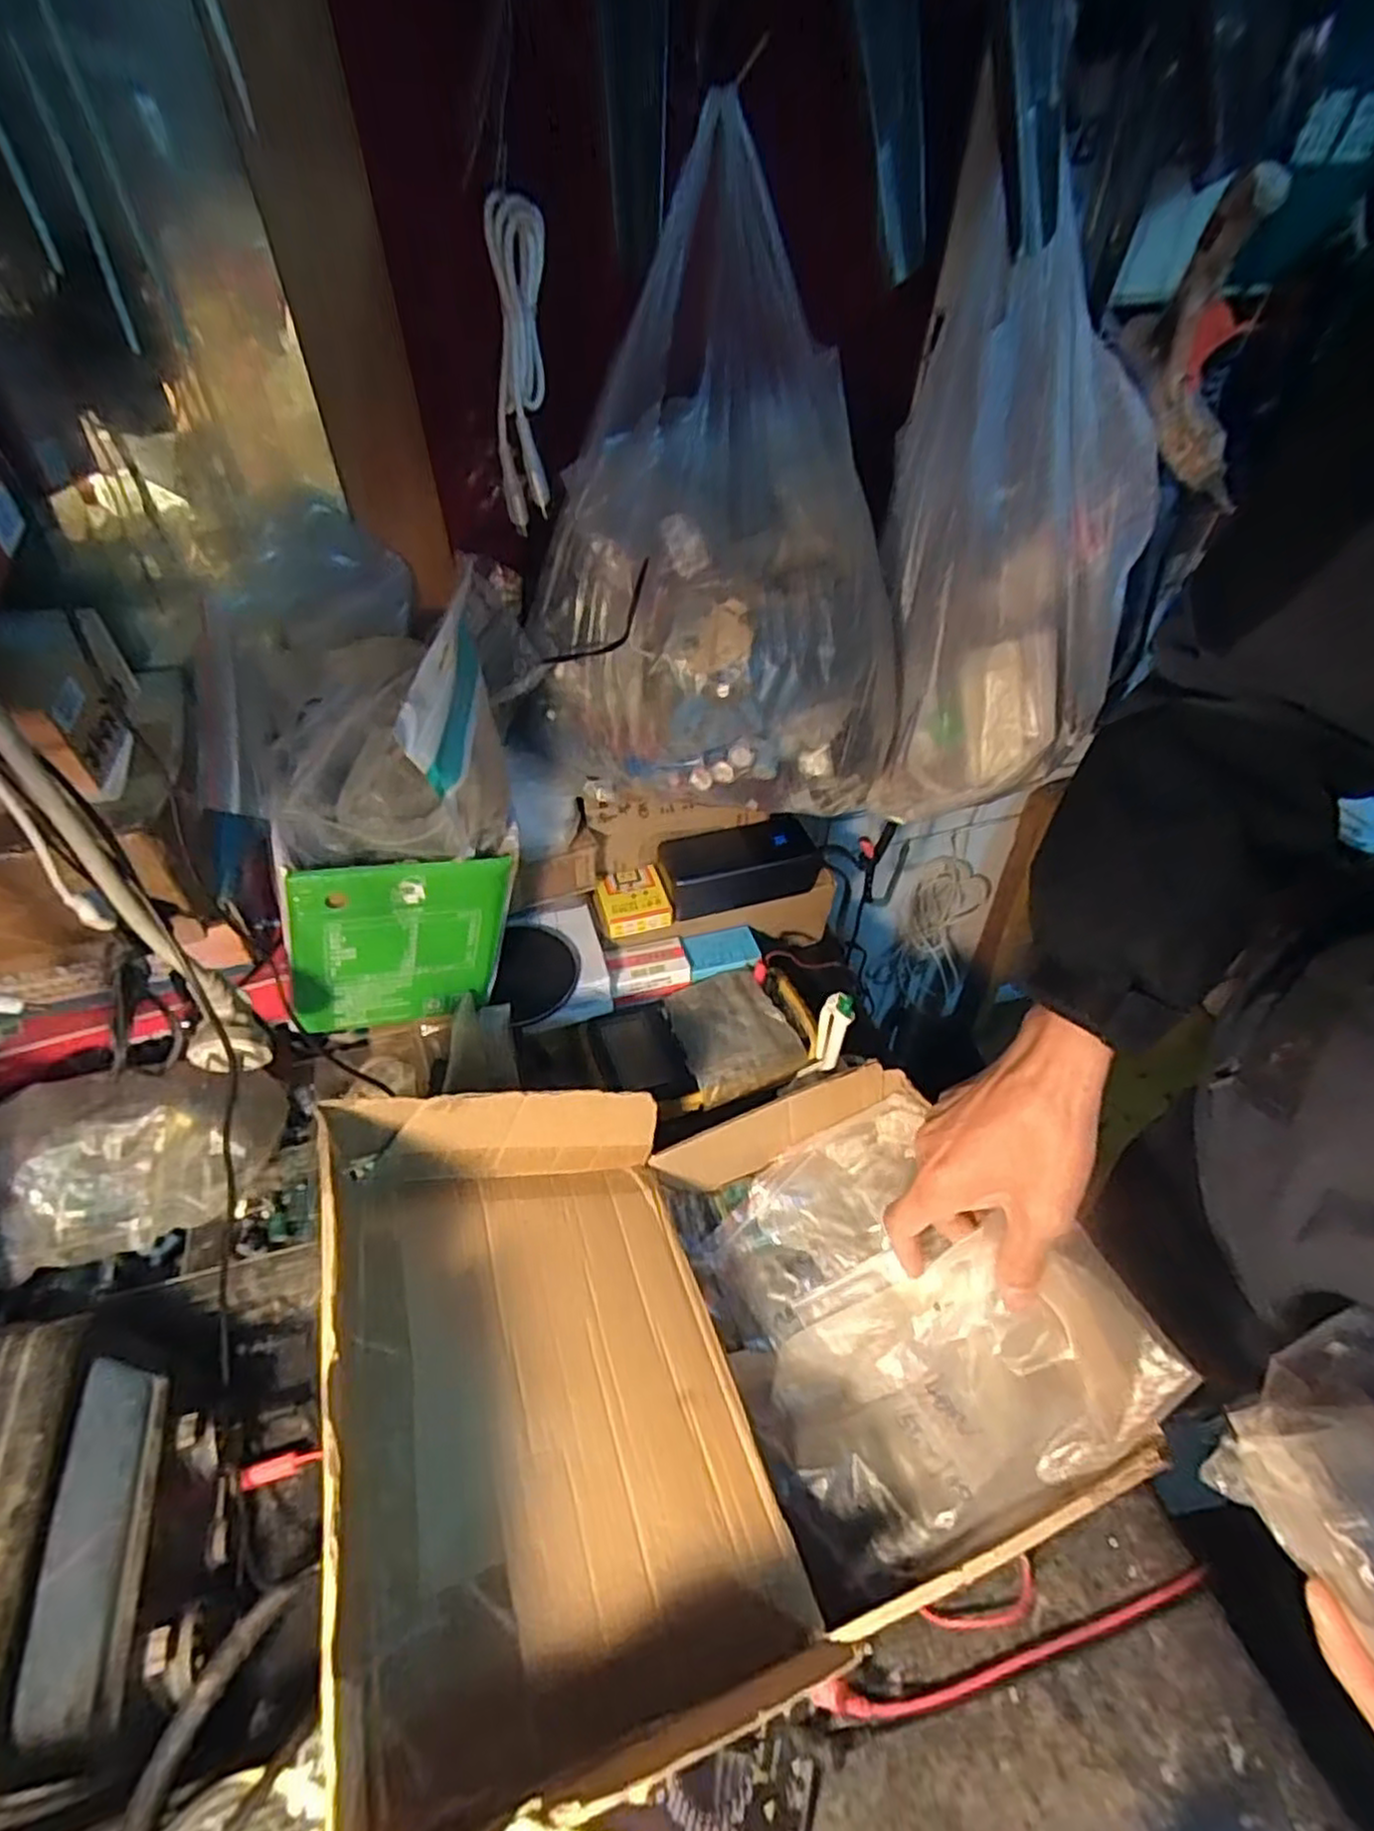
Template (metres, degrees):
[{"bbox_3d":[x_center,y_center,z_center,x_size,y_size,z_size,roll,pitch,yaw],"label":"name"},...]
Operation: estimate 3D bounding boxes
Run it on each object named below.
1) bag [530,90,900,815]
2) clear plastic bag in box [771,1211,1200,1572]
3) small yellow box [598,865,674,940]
[{"bbox_3d":[0.021,-0.215,0.434,0.231,0.273,0.160,-8,46,-8],"label":"bag"},{"bbox_3d":[0.145,0.248,0.413,0.199,0.052,0.135,-32,35,3],"label":"clear plastic bag in box"},{"bbox_3d":[-0.047,-0.014,0.632,0.056,0.023,0.056,-15,48,-14],"label":"small yellow box"}]

